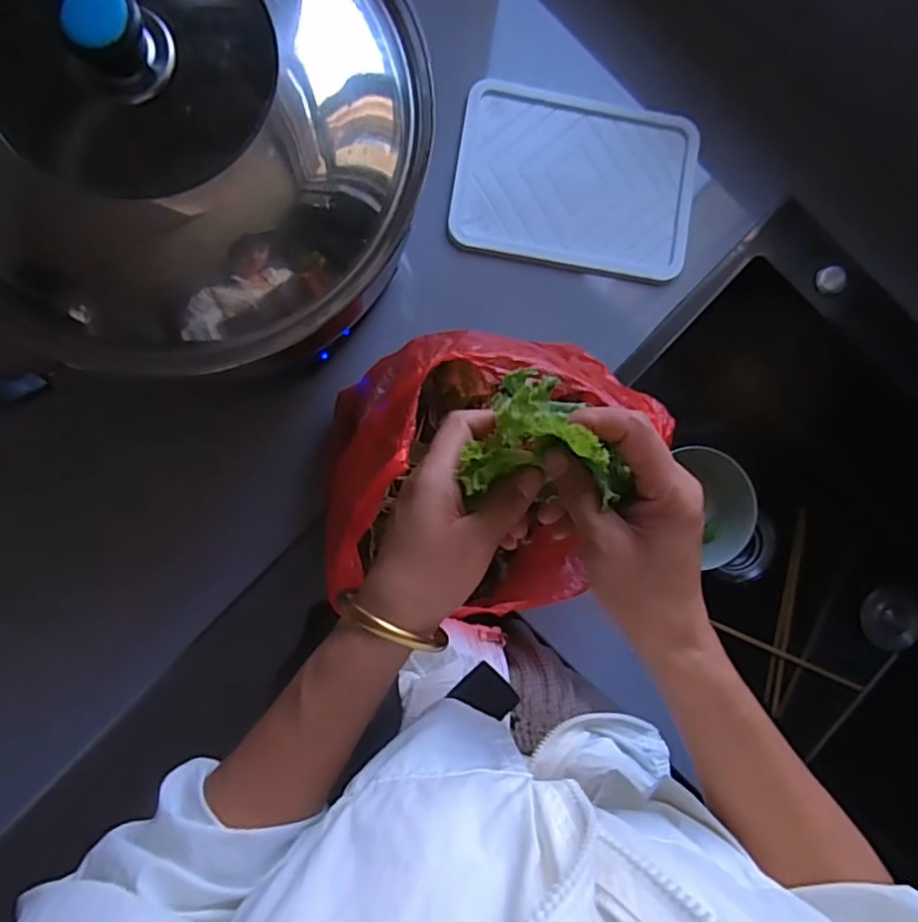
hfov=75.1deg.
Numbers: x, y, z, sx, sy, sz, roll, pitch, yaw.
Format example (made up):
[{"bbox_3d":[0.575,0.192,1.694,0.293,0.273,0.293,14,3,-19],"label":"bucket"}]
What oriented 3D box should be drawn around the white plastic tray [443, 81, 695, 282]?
[{"bbox_3d":[0.119,-0.284,0.612,0.238,0.020,0.168,8,87,-4],"label":"white plastic tray"}]

